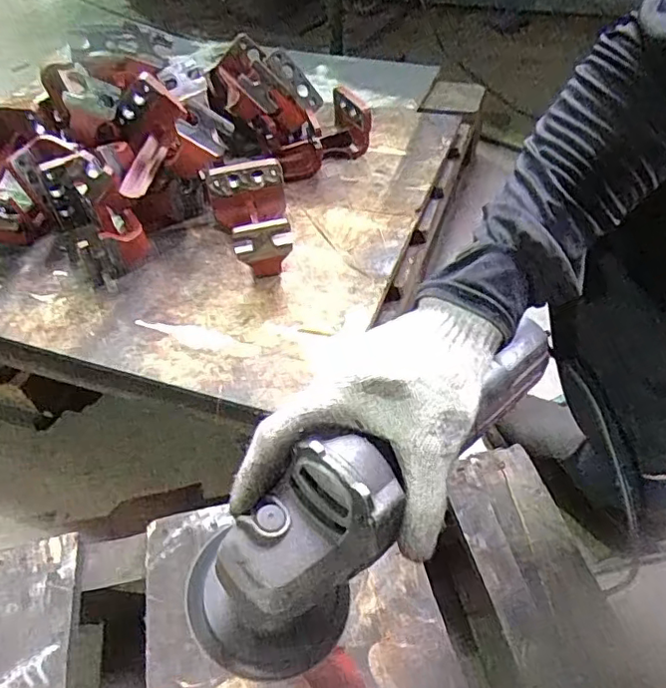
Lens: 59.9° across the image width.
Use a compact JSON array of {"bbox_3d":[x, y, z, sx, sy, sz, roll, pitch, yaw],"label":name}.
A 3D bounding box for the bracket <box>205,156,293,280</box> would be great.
[{"bbox_3d":[-0.108,-0.166,0.775,0.103,0.088,0.172,-11,48,-5],"label":"bracket"}]

